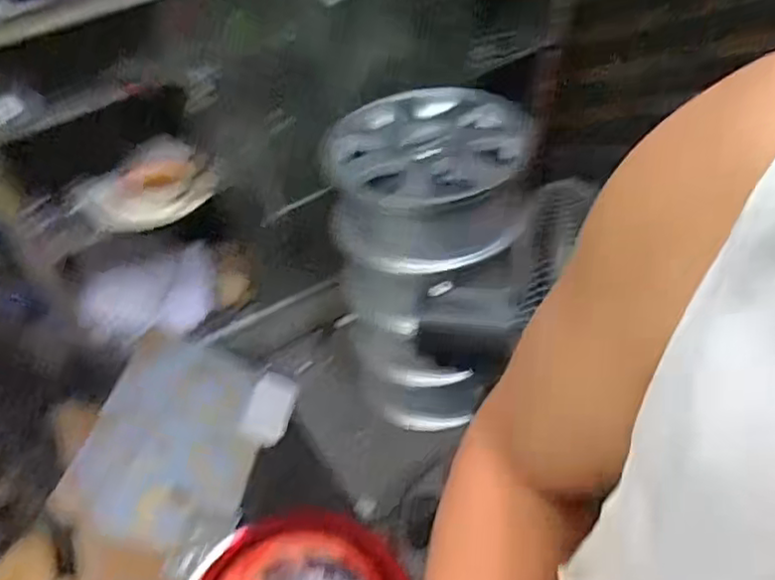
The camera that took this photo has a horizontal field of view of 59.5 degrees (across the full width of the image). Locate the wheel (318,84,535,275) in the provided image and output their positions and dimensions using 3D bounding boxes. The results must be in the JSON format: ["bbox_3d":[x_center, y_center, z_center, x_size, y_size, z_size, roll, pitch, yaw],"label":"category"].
[{"bbox_3d":[0.088,-0.227,1.379,0.403,0.169,0.416,-4,44,4],"label":"wheel"}]

